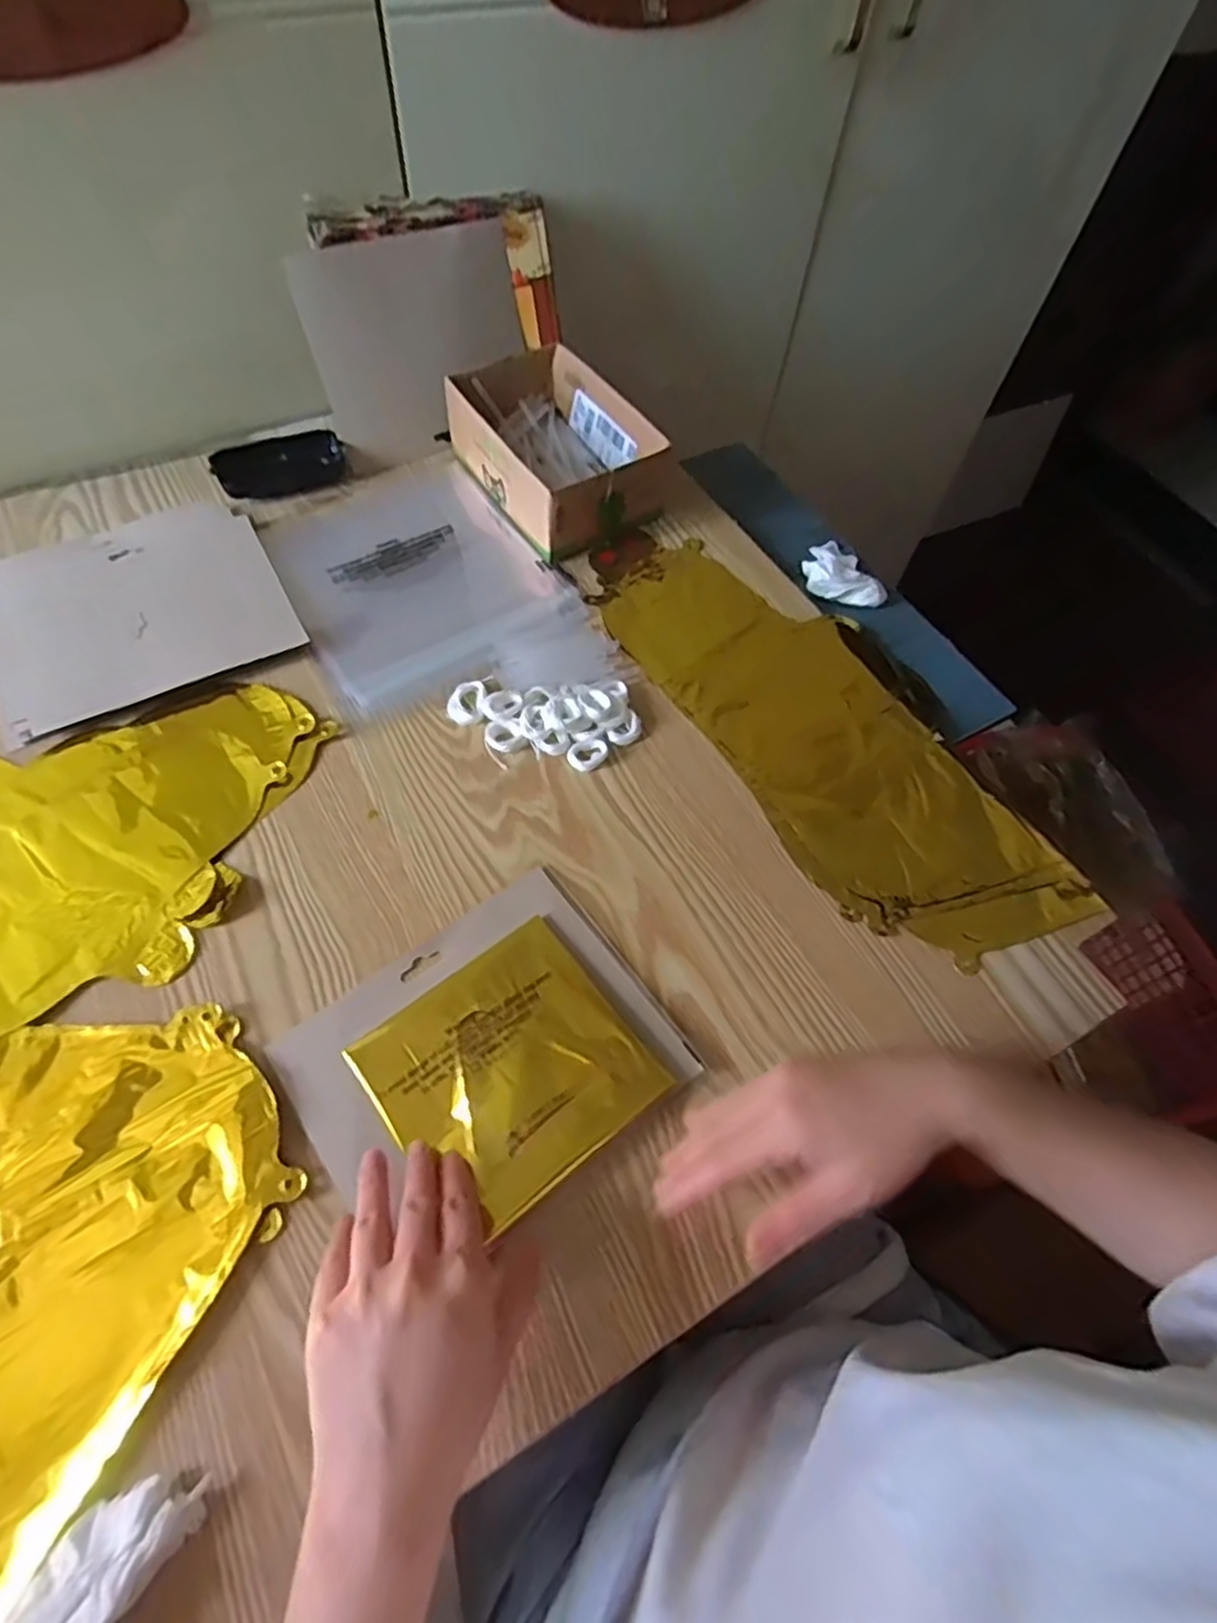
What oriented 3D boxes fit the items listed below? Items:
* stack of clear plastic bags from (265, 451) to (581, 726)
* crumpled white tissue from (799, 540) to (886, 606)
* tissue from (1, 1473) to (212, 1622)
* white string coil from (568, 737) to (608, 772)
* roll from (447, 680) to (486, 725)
[{"bbox_3d":[-0.169,-0.205,0.617,0.207,0.013,0.251,-31,66,-20],"label":"stack of clear plastic bags"},{"bbox_3d":[0.201,-0.212,0.650,0.058,0.025,0.082,-17,62,-13],"label":"crumpled white tissue"},{"bbox_3d":[-0.209,0.317,0.292,0.050,0.020,0.082,19,60,7],"label":"tissue"},{"bbox_3d":[-0.015,-0.041,0.521,0.029,0.005,0.024,-22,63,-16],"label":"white string coil"},{"bbox_3d":[-0.105,-0.080,0.538,0.027,0.010,0.035,-1,60,-4],"label":"roll"}]

